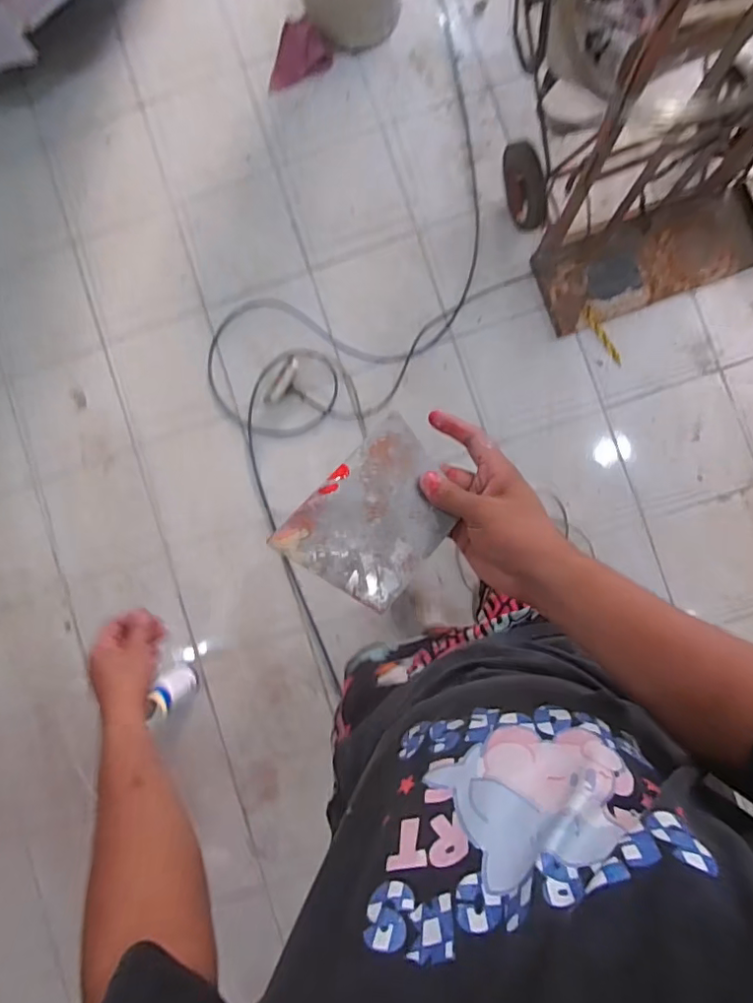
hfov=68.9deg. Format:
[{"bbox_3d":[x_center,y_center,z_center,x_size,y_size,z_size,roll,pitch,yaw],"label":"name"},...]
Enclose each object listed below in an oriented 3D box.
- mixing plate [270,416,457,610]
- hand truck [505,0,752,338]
[{"bbox_3d":[0.002,0.012,0.419,0.096,0.005,0.133,44,70,-6],"label":"mixing plate"},{"bbox_3d":[0.639,-0.734,0.859,0.700,1.180,0.387,-18,86,3],"label":"hand truck"}]

